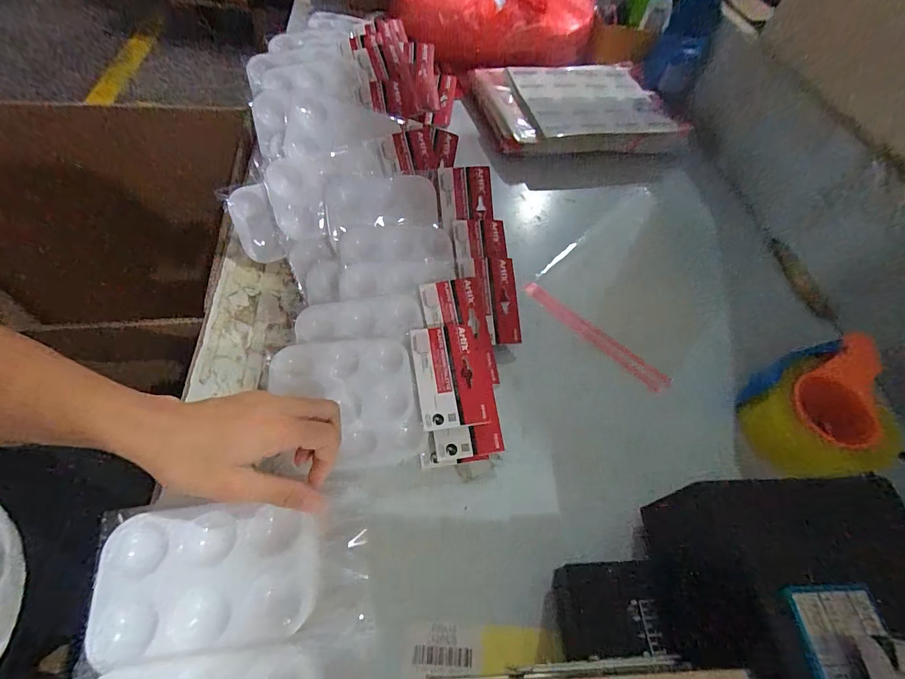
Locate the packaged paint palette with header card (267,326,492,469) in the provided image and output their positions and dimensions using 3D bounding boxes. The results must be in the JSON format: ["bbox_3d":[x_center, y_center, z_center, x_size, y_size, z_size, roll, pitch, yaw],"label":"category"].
[{"bbox_3d":[-0.063,0.052,0.385,0.185,0.011,0.115,-9,72,-11],"label":"packaged paint palette with header card"}]

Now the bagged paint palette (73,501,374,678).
[{"bbox_3d":[-0.138,0.155,0.270,0.165,0.021,0.084,6,56,-12],"label":"bagged paint palette"}]

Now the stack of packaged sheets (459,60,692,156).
[{"bbox_3d":[0.206,-0.386,0.722,0.322,0.072,0.226,-6,58,-11],"label":"stack of packaged sheets"}]

